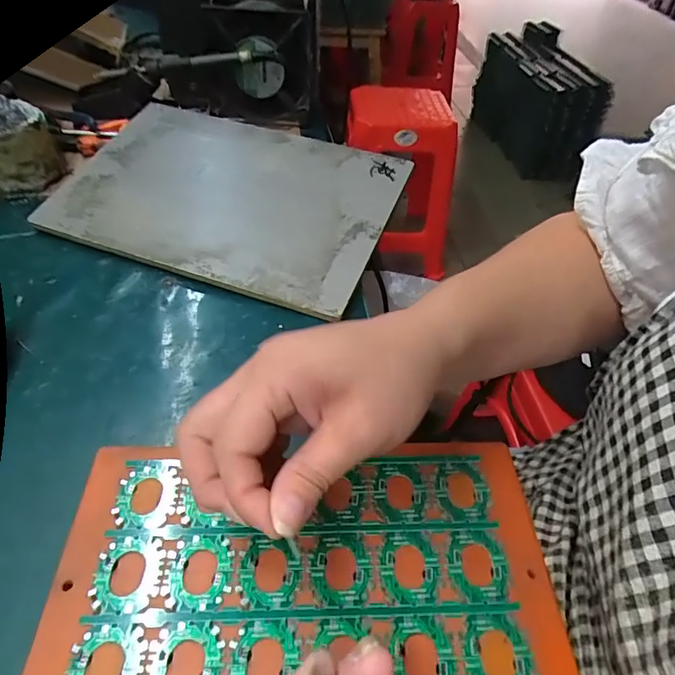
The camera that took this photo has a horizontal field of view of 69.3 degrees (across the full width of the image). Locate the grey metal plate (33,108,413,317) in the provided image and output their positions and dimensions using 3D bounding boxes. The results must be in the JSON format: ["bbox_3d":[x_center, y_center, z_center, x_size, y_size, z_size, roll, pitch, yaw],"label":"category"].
[{"bbox_3d":[-0.105,-0.136,0.451,0.302,0.009,0.195,18,60,14],"label":"grey metal plate"}]

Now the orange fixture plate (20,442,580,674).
[{"bbox_3d":[-0.016,0.116,0.240,0.238,0.015,0.134,1,51,-3],"label":"orange fixture plate"}]

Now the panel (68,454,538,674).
[{"bbox_3d":[-0.015,0.114,0.239,0.199,0.010,0.118,-1,49,-1],"label":"panel"}]

